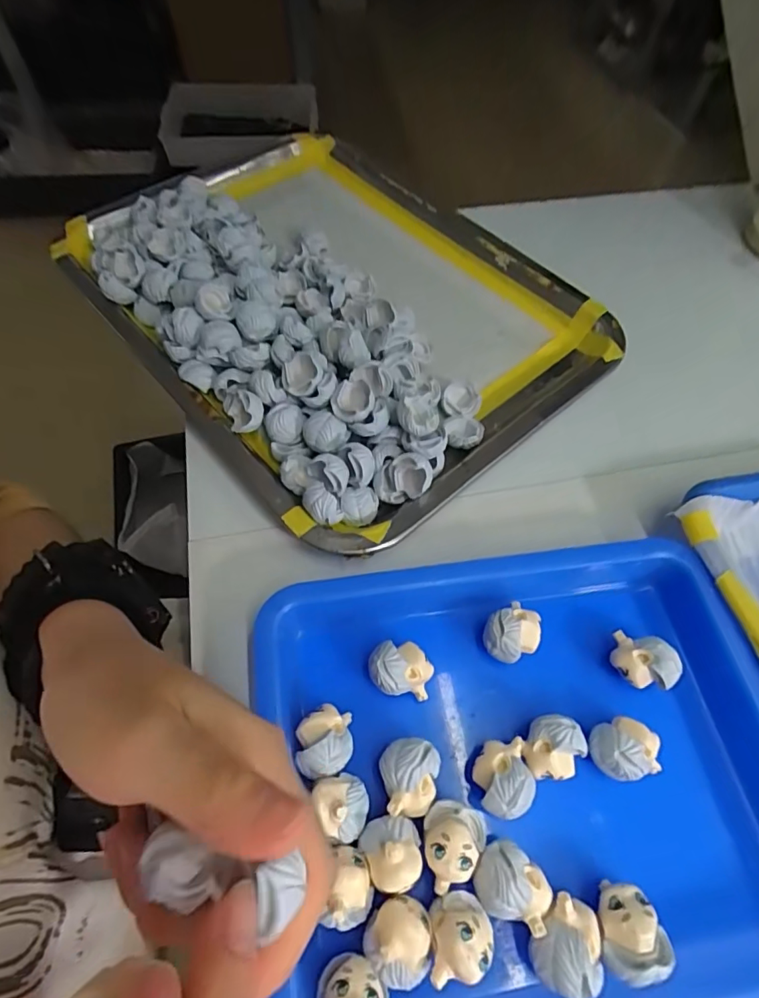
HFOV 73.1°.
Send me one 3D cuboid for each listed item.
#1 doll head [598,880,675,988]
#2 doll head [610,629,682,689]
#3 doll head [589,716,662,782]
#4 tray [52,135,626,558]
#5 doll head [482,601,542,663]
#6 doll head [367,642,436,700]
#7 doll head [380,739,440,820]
[{"bbox_3d":[0.092,0.159,0.190,0.022,0.024,0.028,-1,60,-3],"label":"doll head"},{"bbox_3d":[0.121,0.076,0.236,0.026,0.025,0.020,22,61,10],"label":"doll head"},{"bbox_3d":[0.104,0.106,0.218,0.028,0.024,0.023,-3,60,-4],"label":"doll head"},{"bbox_3d":[-0.036,-0.150,0.355,0.266,0.040,0.352,-37,68,-21],"label":"tray"},{"bbox_3d":[0.063,0.064,0.242,0.028,0.024,0.022,-21,63,-14],"label":"doll head"},{"bbox_3d":[0.009,0.077,0.231,0.028,0.022,0.022,3,60,0],"label":"doll head"},{"bbox_3d":[0.012,0.114,0.210,0.023,0.020,0.028,6,60,1],"label":"doll head"}]

